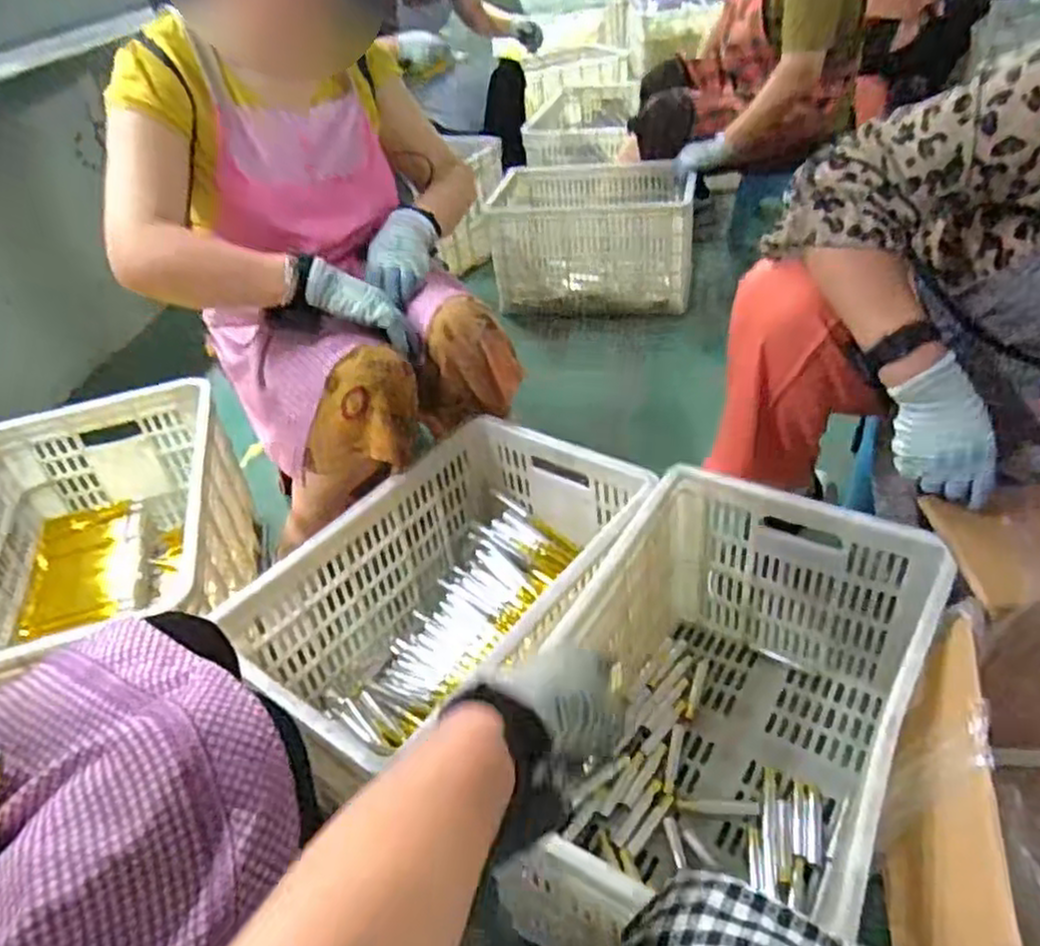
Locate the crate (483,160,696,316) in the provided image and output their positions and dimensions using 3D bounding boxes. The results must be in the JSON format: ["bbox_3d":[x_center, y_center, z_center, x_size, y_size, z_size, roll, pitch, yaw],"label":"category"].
[{"bbox_3d":[0.163,-0.530,1.702,0.449,0.252,0.257,3,39,12],"label":"crate"}]

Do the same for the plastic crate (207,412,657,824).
[{"bbox_3d":[-0.071,0.158,0.901,0.290,0.221,0.448,26,49,35],"label":"plastic crate"}]

